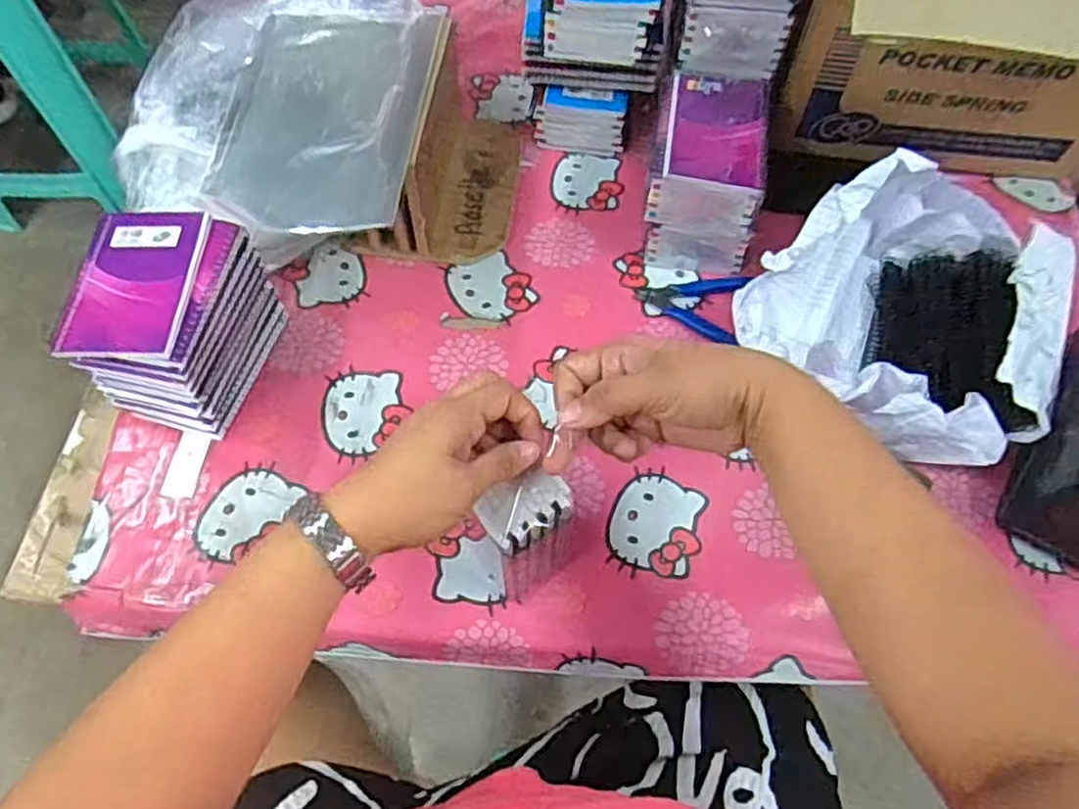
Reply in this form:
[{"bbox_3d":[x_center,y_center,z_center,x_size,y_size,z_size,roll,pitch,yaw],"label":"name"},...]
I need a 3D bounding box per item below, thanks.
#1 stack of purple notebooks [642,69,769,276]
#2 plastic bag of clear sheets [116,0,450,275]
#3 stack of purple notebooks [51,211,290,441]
[{"bbox_3d":[0.151,-0.211,0.673,0.097,0.121,0.128,9,63,3],"label":"stack of purple notebooks"},{"bbox_3d":[-0.218,-0.272,0.650,0.255,0.066,0.289,15,63,6],"label":"plastic bag of clear sheets"},{"bbox_3d":[-0.293,-0.066,0.587,0.108,0.113,0.141,11,63,4],"label":"stack of purple notebooks"}]

